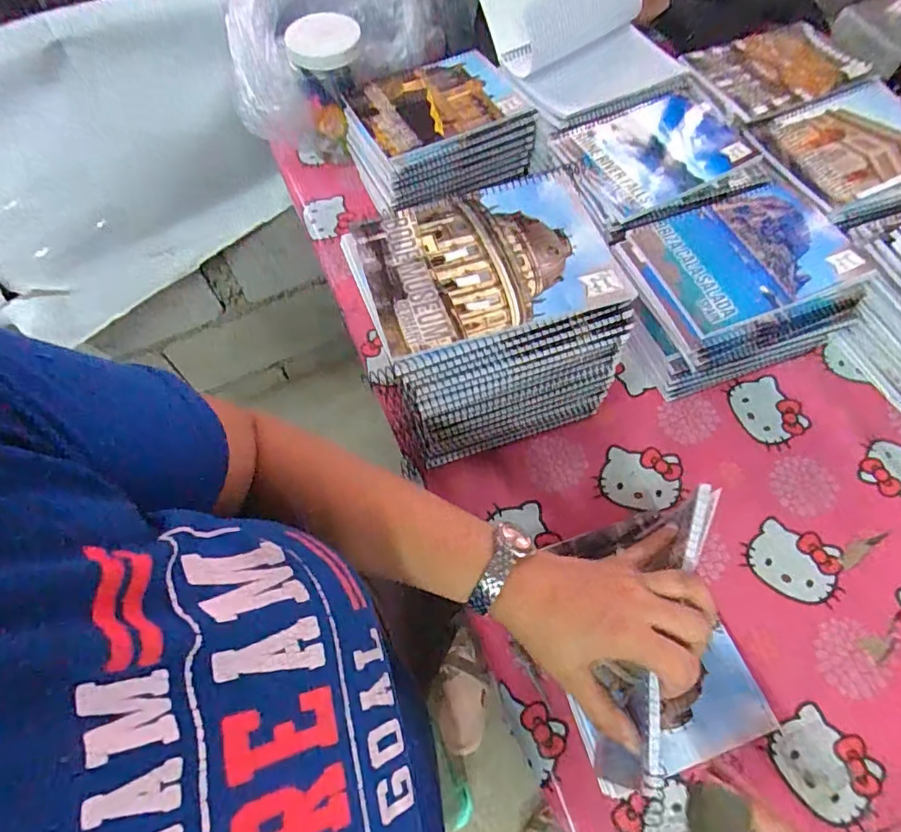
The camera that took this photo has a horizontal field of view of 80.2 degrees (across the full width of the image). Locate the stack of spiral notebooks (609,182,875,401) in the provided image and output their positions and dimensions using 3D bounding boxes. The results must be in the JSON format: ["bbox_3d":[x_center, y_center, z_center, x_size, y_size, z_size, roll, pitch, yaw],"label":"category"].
[{"bbox_3d":[0.296,-0.135,0.597,0.234,0.121,0.165,-18,64,-8],"label":"stack of spiral notebooks"}]

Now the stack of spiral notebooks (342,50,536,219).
[{"bbox_3d":[-0.024,-0.394,0.717,0.216,0.082,0.178,-24,65,-10],"label":"stack of spiral notebooks"}]

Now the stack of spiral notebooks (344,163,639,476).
[{"bbox_3d":[0.035,-0.079,0.530,0.208,0.211,0.155,-18,64,-8],"label":"stack of spiral notebooks"}]

